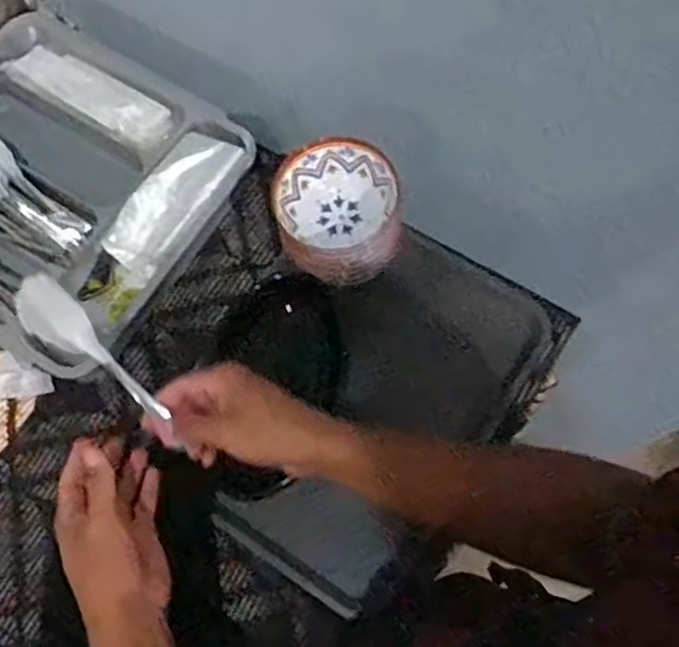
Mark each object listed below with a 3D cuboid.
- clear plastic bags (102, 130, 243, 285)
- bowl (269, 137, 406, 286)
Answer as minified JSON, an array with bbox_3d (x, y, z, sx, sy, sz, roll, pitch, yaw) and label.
[{"bbox_3d":[-0.179,-0.128,0.766,0.080,0.025,0.172,37,88,12],"label":"clear plastic bags"},{"bbox_3d":[-0.002,-0.112,0.713,0.114,0.067,0.131,-27,73,-9],"label":"bowl"}]

